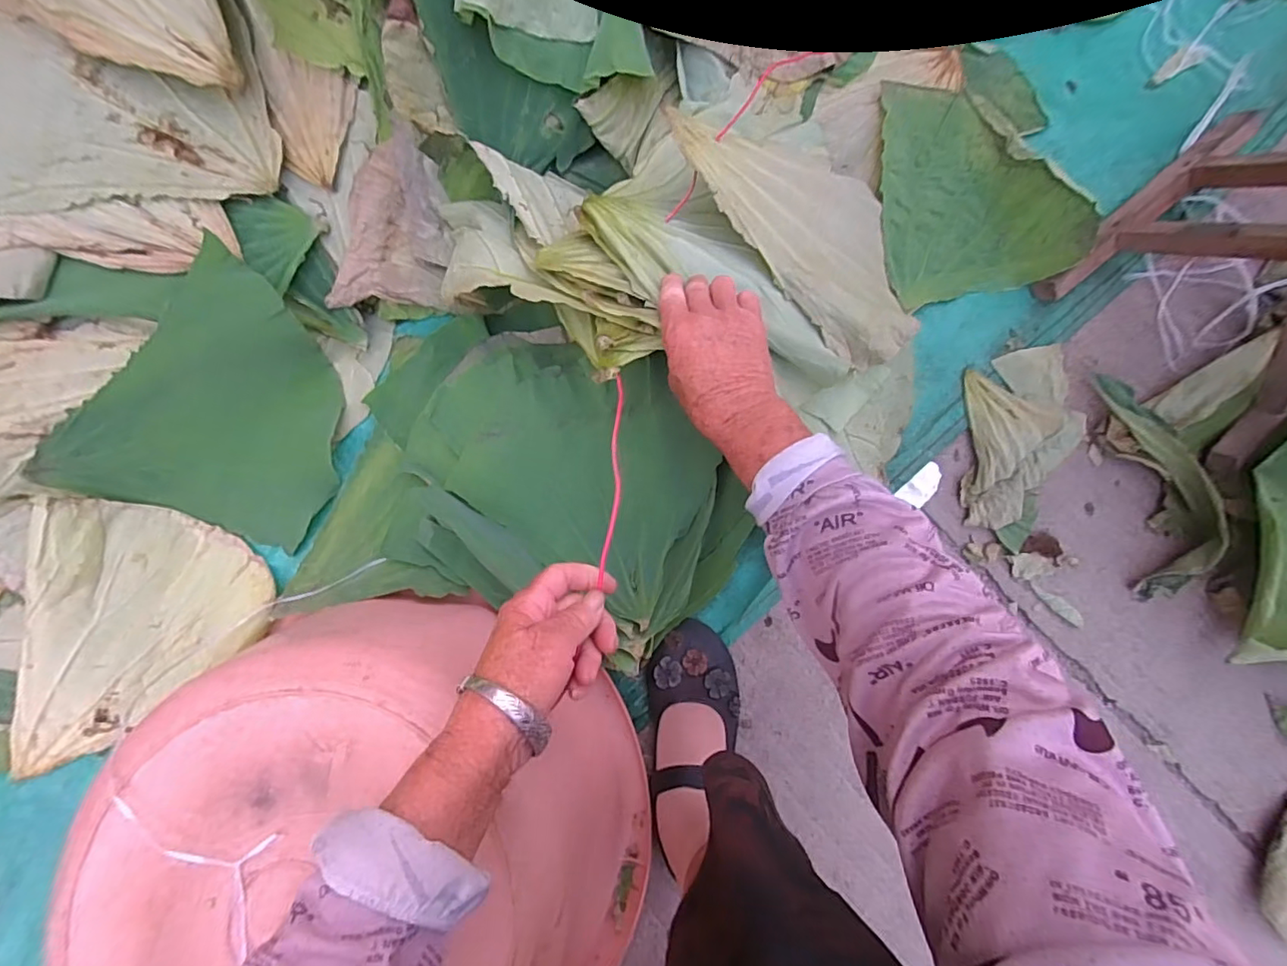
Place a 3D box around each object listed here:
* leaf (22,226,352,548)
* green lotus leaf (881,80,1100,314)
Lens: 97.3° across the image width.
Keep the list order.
[{"bbox_3d":[-0.405,-0.061,0.563,0.210,0.027,0.256,35,94,-18],"label":"leaf"},{"bbox_3d":[0.324,-0.318,0.592,0.172,0.074,0.243,-14,84,-1],"label":"green lotus leaf"}]

